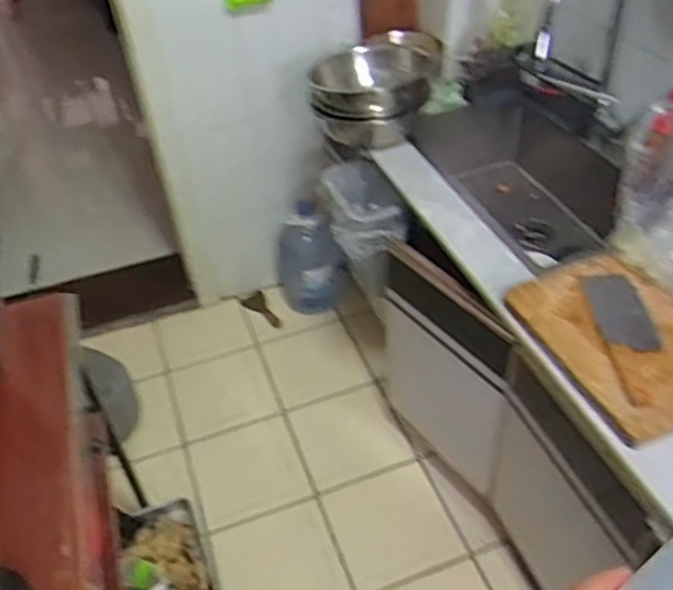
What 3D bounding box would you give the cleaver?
[{"bbox_3d":[0.474,0.061,1.082,0.089,0.030,0.283,-5,42,-1],"label":"cleaver"}]

